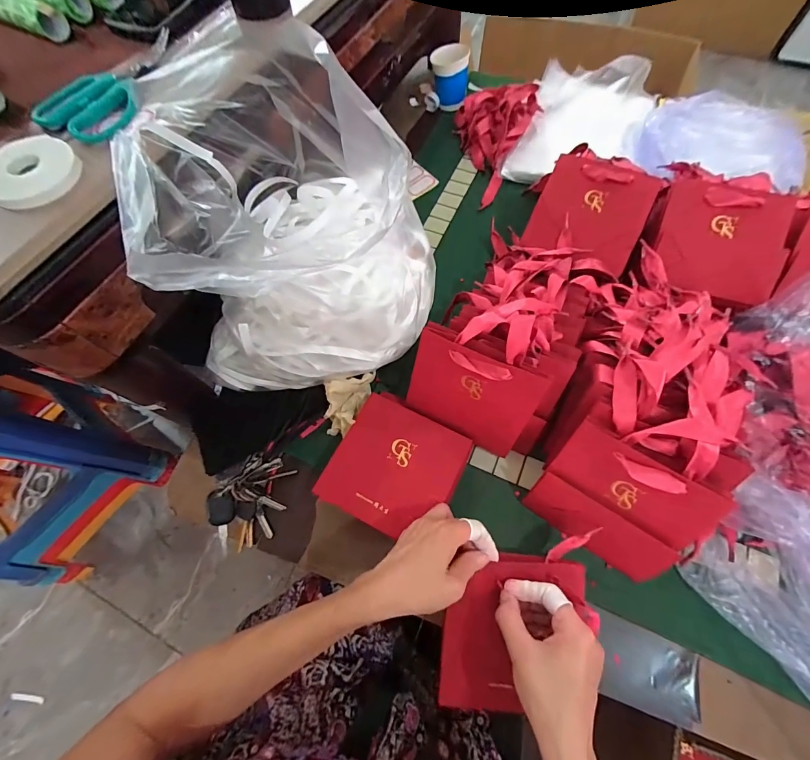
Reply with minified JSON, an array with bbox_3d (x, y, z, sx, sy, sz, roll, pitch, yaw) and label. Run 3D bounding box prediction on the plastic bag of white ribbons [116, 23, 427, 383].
[{"bbox_3d":[-0.109,-0.139,0.398,0.272,0.221,0.240,3,66,4],"label":"plastic bag of white ribbons"}]

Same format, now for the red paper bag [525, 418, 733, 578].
[{"bbox_3d":[0.213,0.127,0.372,0.140,0.127,0.017,31,32,14],"label":"red paper bag"}]

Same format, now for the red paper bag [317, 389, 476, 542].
[{"bbox_3d":[-0.010,0.101,0.437,0.141,0.018,0.141,25,70,13],"label":"red paper bag"}]

